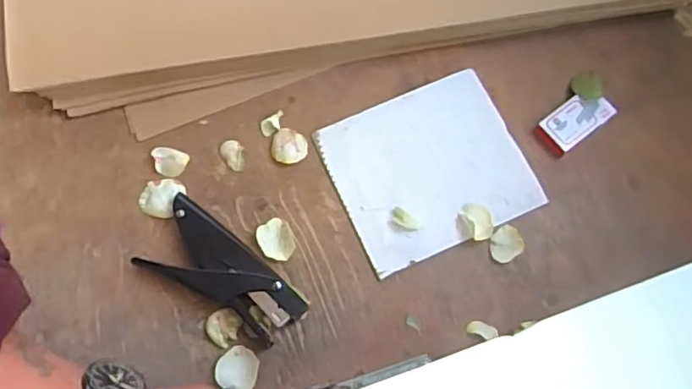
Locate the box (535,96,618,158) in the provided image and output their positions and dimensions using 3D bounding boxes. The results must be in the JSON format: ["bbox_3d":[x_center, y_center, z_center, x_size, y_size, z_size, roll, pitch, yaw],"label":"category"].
[{"bbox_3d":[0.221,-0.071,0.580,0.072,0.018,0.038,-38,77,-11],"label":"box"}]

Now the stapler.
[{"bbox_3d":[-0.106,0.070,0.522,0.147,0.026,0.068,34,76,9],"label":"stapler"}]

